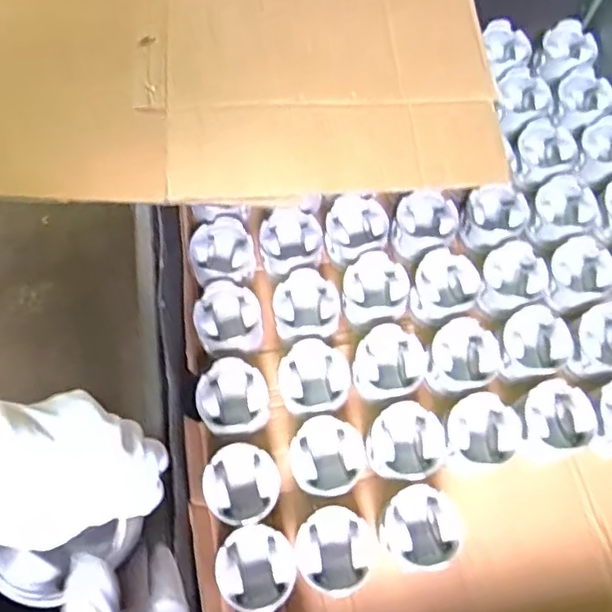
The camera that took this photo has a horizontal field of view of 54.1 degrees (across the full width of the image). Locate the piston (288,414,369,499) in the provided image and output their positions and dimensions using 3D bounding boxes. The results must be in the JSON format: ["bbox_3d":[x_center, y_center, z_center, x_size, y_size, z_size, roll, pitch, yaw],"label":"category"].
[{"bbox_3d":[0.028,0.196,0.780,0.100,0.060,0.106,-23,69,-10],"label":"piston"}]

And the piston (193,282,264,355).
[{"bbox_3d":[-0.108,0.025,0.849,0.092,0.067,0.106,-8,67,-4],"label":"piston"}]

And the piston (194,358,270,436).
[{"bbox_3d":[-0.096,0.126,0.804,0.095,0.059,0.104,0,67,-1],"label":"piston"}]

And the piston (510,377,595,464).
[{"bbox_3d":[0.332,0.163,0.824,0.101,0.081,0.099,0,67,-1],"label":"piston"}]

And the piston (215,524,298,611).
[{"bbox_3d":[-0.059,0.316,0.722,0.090,0.059,0.093,0,67,-1],"label":"piston"}]

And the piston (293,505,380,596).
[{"bbox_3d":[0.036,0.299,0.733,0.094,0.057,0.094,0,67,-1],"label":"piston"}]

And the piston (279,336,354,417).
[{"bbox_3d":[0.011,0.101,0.817,0.100,0.064,0.105,0,67,-1],"label":"piston"}]

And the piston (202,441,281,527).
[{"bbox_3d":[-0.080,0.228,0.762,0.092,0.053,0.094,0,67,-1],"label":"piston"}]

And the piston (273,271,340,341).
[{"bbox_3d":[0.002,0.005,0.859,0.094,0.056,0.101,0,67,-1],"label":"piston"}]

